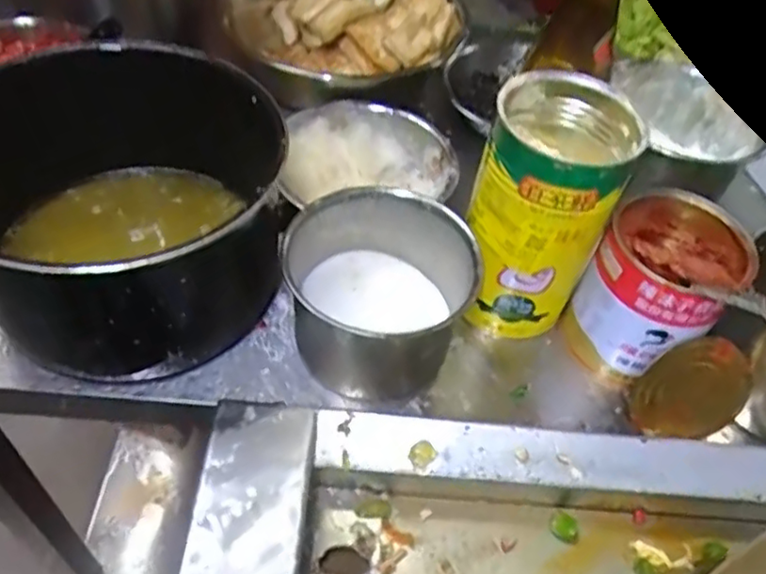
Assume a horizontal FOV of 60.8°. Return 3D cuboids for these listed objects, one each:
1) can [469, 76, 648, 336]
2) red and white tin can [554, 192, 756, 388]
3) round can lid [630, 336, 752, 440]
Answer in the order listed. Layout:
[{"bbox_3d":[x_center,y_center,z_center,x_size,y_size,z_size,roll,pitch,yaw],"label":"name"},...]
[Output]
[{"bbox_3d":[0.118,-0.051,0.487,0.089,0.190,0.095,4,50,-5],"label":"can"},{"bbox_3d":[0.201,0.006,0.492,0.090,0.122,0.102,40,56,22],"label":"red and white tin can"},{"bbox_3d":[0.221,0.074,0.467,0.085,0.080,0.008,0,26,-3],"label":"round can lid"}]

